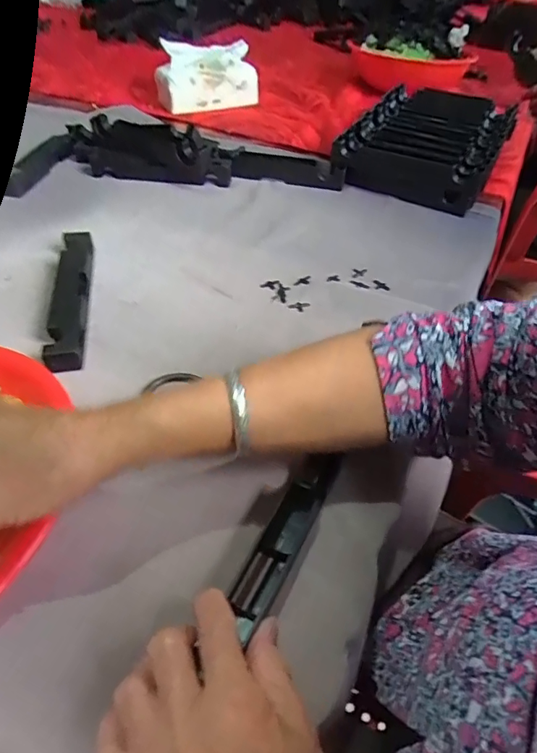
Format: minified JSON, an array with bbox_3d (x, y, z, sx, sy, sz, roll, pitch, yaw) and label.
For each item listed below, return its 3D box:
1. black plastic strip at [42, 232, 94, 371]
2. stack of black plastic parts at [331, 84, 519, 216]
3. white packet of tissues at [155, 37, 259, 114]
[{"bbox_3d":[-0.192,-0.082,0.464,0.031,0.028,0.190,-7,49,-9],"label":"black plastic strip"},{"bbox_3d":[0.234,-0.338,0.692,0.195,0.061,0.261,23,51,17],"label":"stack of black plastic parts"},{"bbox_3d":[-0.110,-0.524,0.827,0.166,0.079,0.105,-16,51,-17],"label":"white packet of tissues"}]

